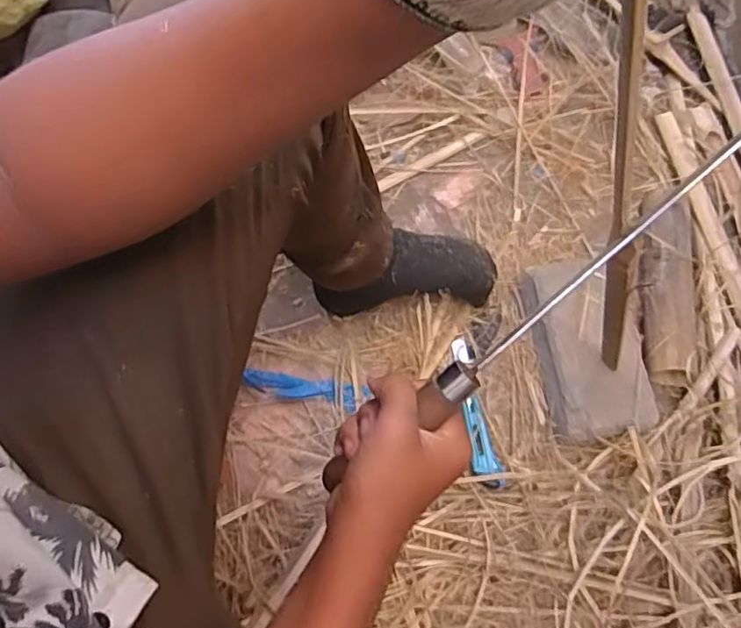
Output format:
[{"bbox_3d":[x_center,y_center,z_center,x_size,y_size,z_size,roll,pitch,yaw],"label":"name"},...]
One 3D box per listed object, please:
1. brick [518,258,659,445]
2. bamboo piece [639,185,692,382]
[{"bbox_3d":[0.255,0.041,0.722,0.110,0.061,0.201,-8,71,-4],"label":"brick"},{"bbox_3d":[0.358,-0.042,0.748,0.056,0.040,0.250,8,71,2],"label":"bamboo piece"}]

